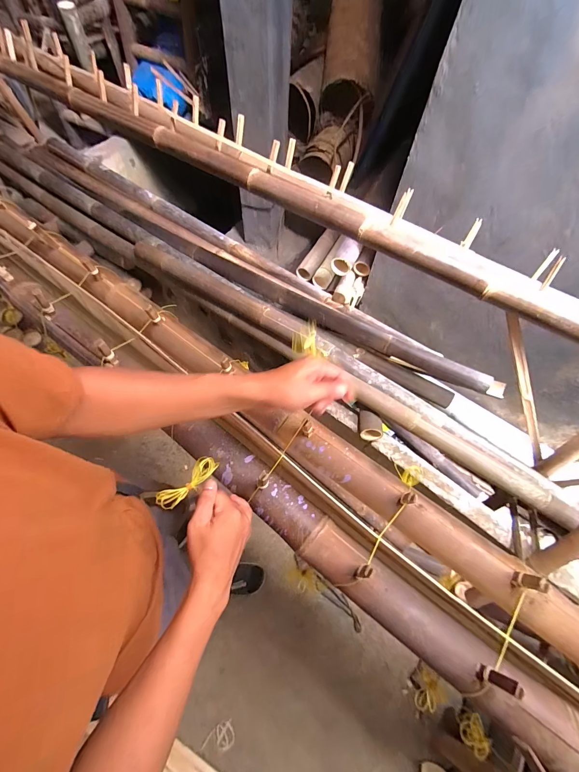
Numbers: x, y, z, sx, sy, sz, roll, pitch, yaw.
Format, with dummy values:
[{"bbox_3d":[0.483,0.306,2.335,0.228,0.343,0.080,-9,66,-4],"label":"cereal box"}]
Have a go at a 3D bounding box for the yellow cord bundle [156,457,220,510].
[{"bbox_3d":[-0.152,0.143,0.478,0.096,0.011,0.032,-37,70,-21],"label":"yellow cord bundle"}]

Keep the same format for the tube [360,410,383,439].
[{"bbox_3d":[0.286,0.135,1.133,0.084,0.070,0.097,4,64,0],"label":"tube"}]

